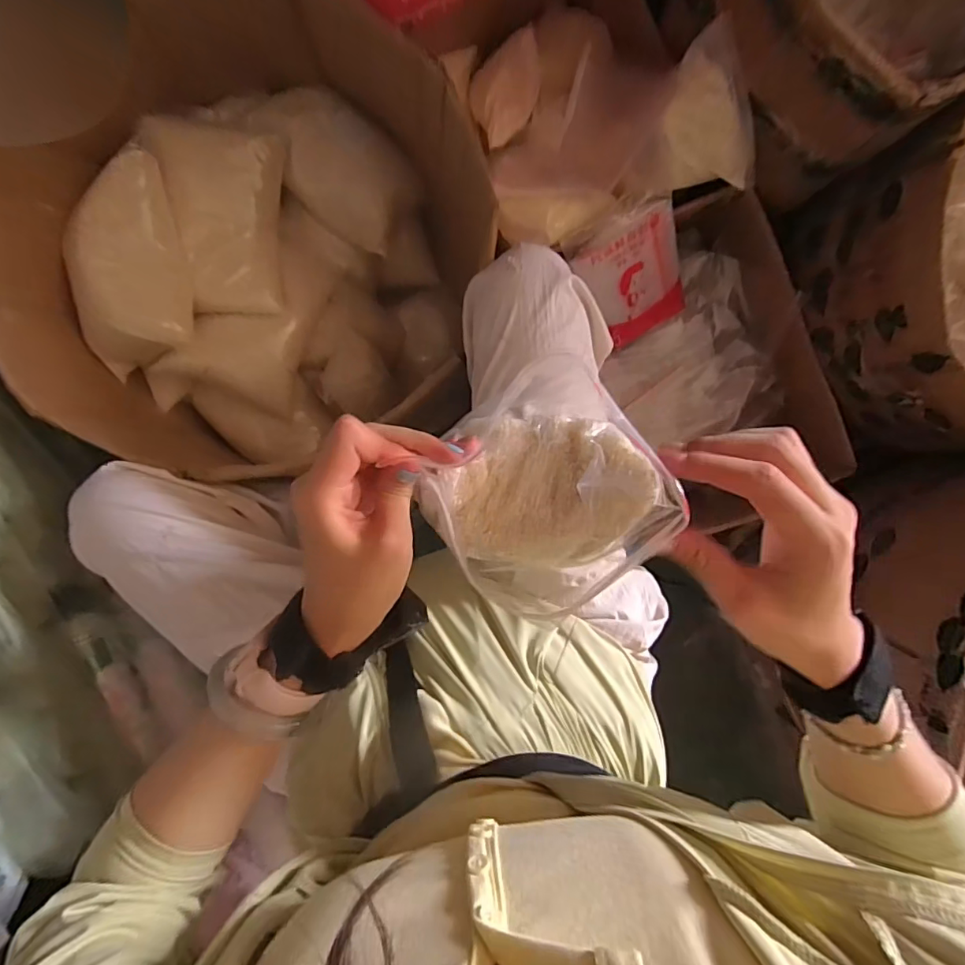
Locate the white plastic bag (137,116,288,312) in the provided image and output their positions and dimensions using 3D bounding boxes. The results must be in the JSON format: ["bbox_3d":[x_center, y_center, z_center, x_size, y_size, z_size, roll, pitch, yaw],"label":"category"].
[{"bbox_3d":[-0.369,-0.376,0.750,0.159,0.055,0.251,-10,101,-25],"label":"white plastic bag"}]

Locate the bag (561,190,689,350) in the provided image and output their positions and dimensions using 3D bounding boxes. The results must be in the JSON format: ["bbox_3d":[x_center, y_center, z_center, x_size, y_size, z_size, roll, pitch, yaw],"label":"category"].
[{"bbox_3d":[0.229,-0.303,0.768,0.151,0.030,0.210,-31,141,11],"label":"bag"}]

